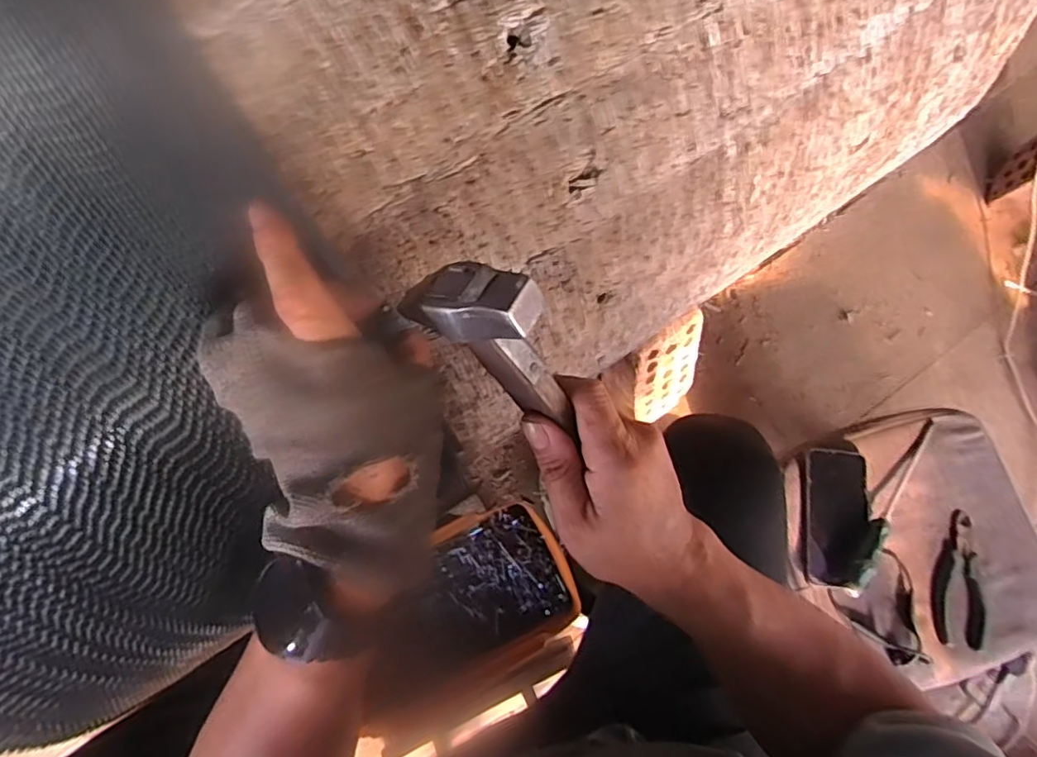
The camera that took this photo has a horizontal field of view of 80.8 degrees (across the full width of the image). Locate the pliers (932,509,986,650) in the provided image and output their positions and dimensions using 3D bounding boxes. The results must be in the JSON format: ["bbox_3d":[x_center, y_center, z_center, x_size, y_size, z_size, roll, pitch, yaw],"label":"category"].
[{"bbox_3d":[0.526,0.239,0.732,0.069,0.015,0.153,6,71,-1],"label":"pliers"}]

